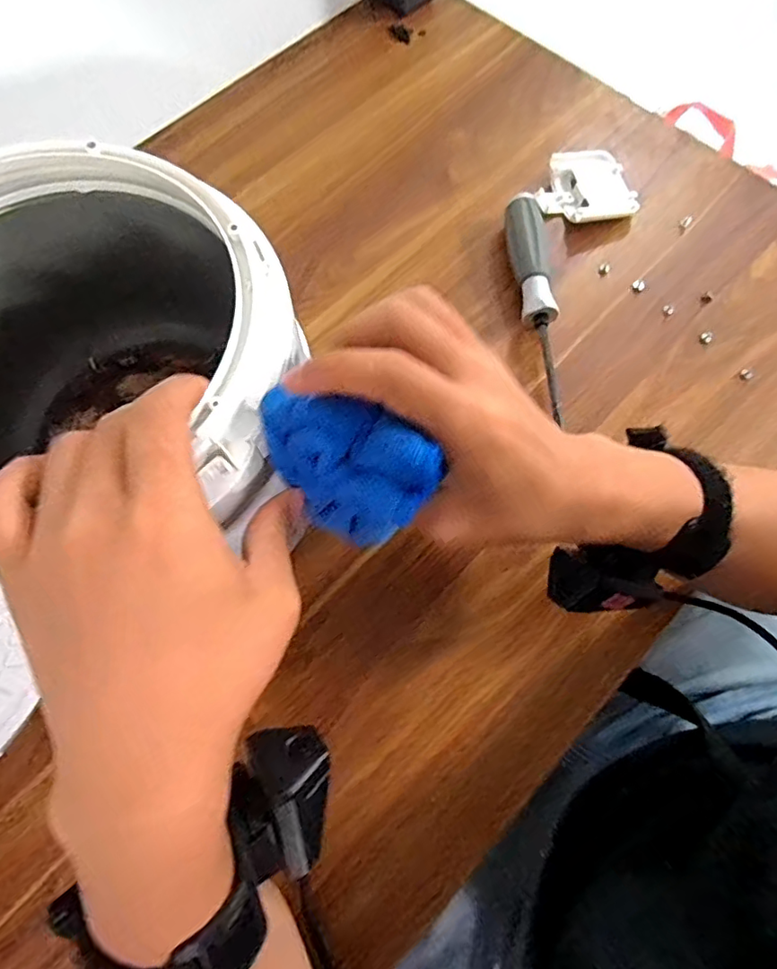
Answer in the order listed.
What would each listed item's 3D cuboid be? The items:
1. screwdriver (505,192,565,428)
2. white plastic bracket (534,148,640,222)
[{"bbox_3d":[0.117,-0.139,0.439,0.030,0.030,0.186,-5,70,-2],"label":"screwdriver"},{"bbox_3d":[0.169,-0.256,0.491,0.080,0.016,0.072,-10,71,-3],"label":"white plastic bracket"}]

